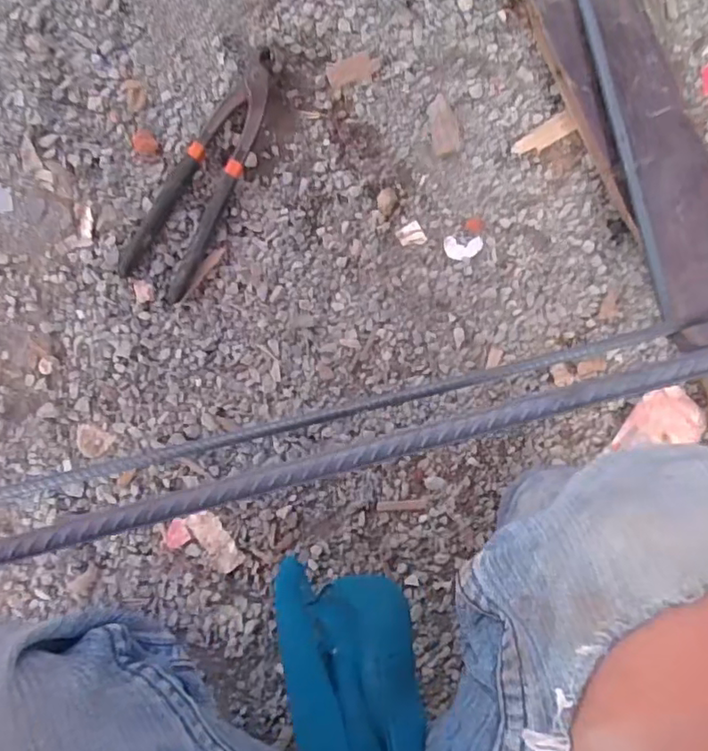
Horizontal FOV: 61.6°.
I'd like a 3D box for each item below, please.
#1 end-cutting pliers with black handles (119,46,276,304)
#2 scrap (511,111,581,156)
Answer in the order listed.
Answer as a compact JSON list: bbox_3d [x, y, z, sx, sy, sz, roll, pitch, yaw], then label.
[{"bbox_3d":[-0.123,-0.172,0.493,0.056,0.013,0.217,27,91,-6],"label":"end-cutting pliers with black handles"},{"bbox_3d":[0.170,-0.214,0.531,0.057,0.009,0.019,-32,95,-2],"label":"scrap"}]

